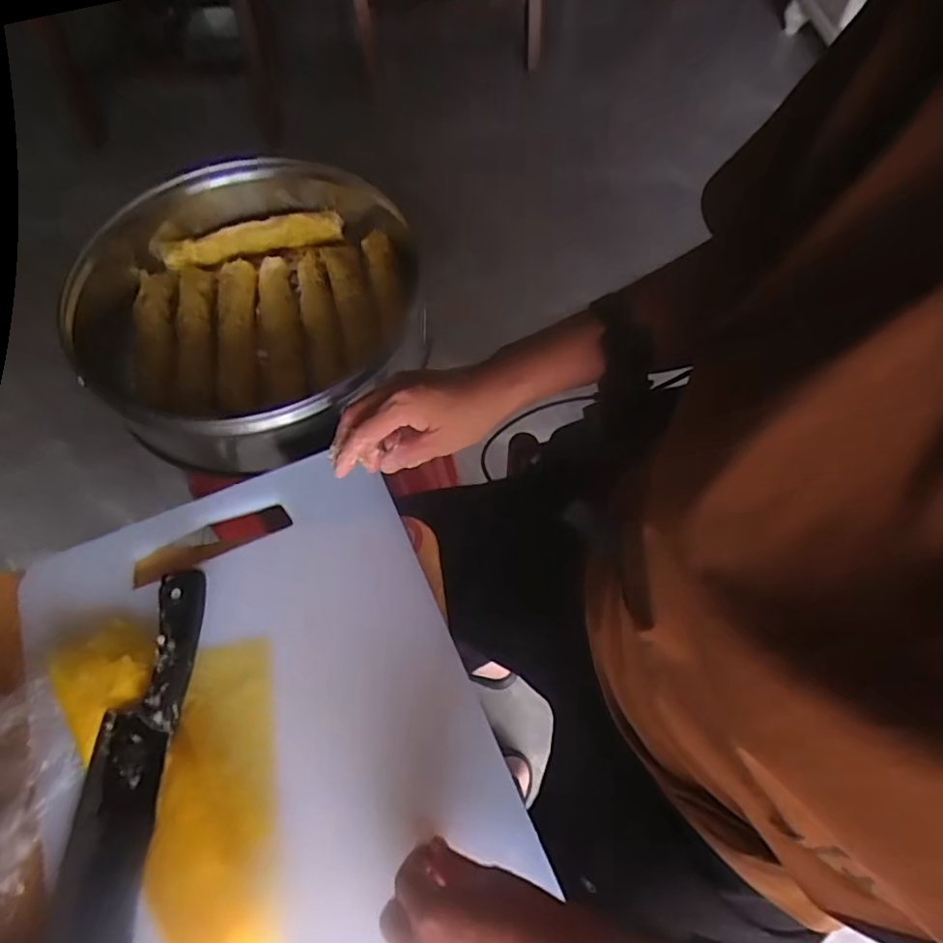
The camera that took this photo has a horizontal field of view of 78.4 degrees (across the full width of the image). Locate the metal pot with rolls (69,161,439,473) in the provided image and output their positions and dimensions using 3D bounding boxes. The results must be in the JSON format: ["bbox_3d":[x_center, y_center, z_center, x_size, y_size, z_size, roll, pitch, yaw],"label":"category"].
[{"bbox_3d":[-0.253,-0.194,0.677,0.366,0.107,0.403,-19,63,-9],"label":"metal pot with rolls"}]

